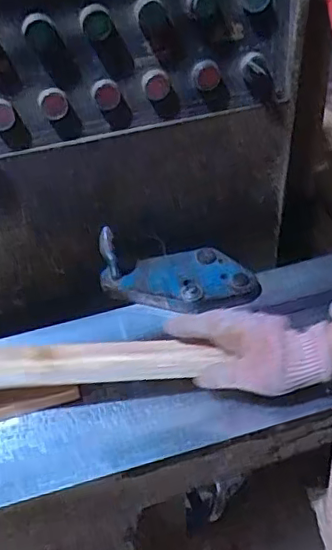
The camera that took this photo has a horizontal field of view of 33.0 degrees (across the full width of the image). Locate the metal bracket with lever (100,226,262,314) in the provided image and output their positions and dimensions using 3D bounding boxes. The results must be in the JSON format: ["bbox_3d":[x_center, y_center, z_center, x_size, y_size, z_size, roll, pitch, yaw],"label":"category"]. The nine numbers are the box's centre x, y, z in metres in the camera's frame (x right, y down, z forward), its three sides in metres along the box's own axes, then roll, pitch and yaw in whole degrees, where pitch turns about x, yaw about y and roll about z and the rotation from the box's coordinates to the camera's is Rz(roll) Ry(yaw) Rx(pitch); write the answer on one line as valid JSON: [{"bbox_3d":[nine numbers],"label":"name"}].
[{"bbox_3d":[0.018,-0.020,0.688,0.188,0.082,0.094,10,47,14],"label":"metal bracket with lever"}]

